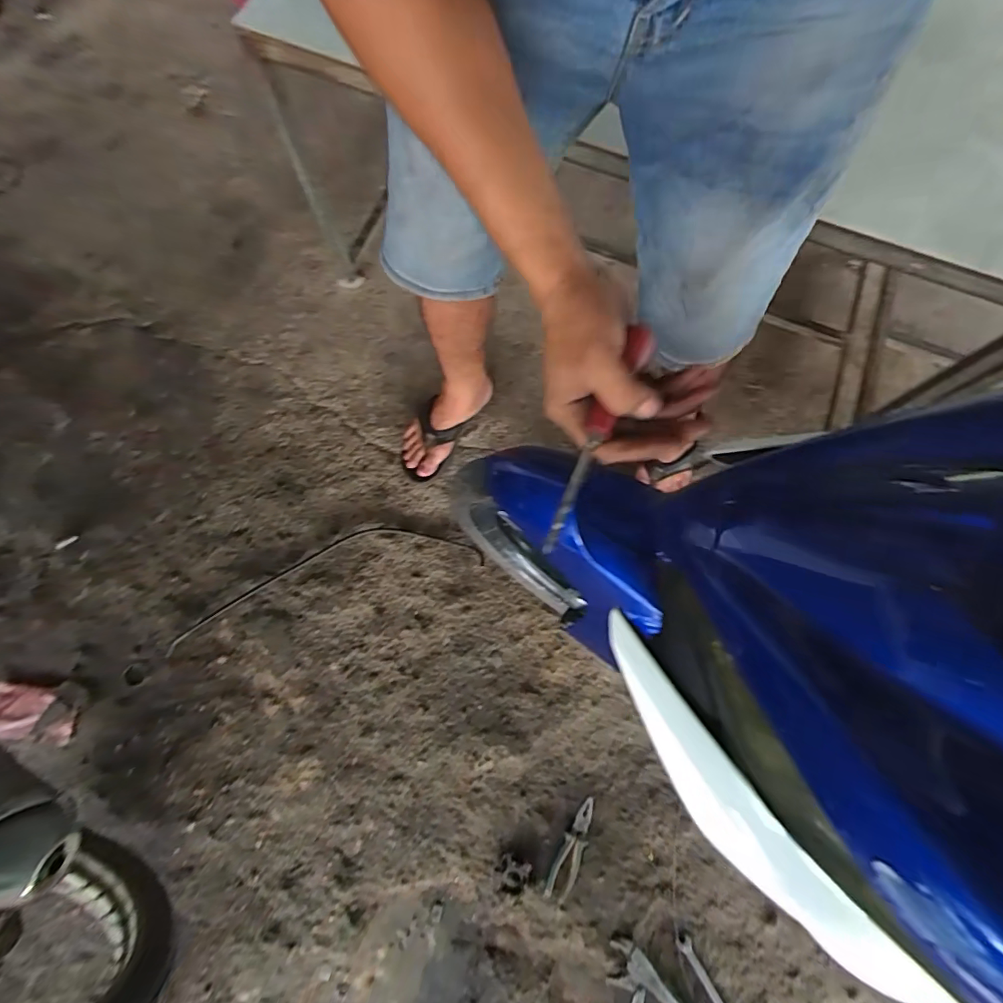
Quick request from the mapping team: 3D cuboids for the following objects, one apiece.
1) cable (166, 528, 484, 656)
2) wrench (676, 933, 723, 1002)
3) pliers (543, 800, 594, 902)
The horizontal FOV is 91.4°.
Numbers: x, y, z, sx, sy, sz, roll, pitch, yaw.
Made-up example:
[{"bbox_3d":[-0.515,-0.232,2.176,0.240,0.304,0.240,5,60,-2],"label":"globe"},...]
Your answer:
[{"bbox_3d":[-0.374,0.151,1.031,0.653,0.022,0.143,-15,70,-6],"label":"cable"},{"bbox_3d":[0.364,0.854,0.865,0.026,0.004,0.167,-28,78,-8],"label":"wrench"},{"bbox_3d":[0.131,0.643,0.906,0.046,0.014,0.175,27,77,6],"label":"pliers"}]

